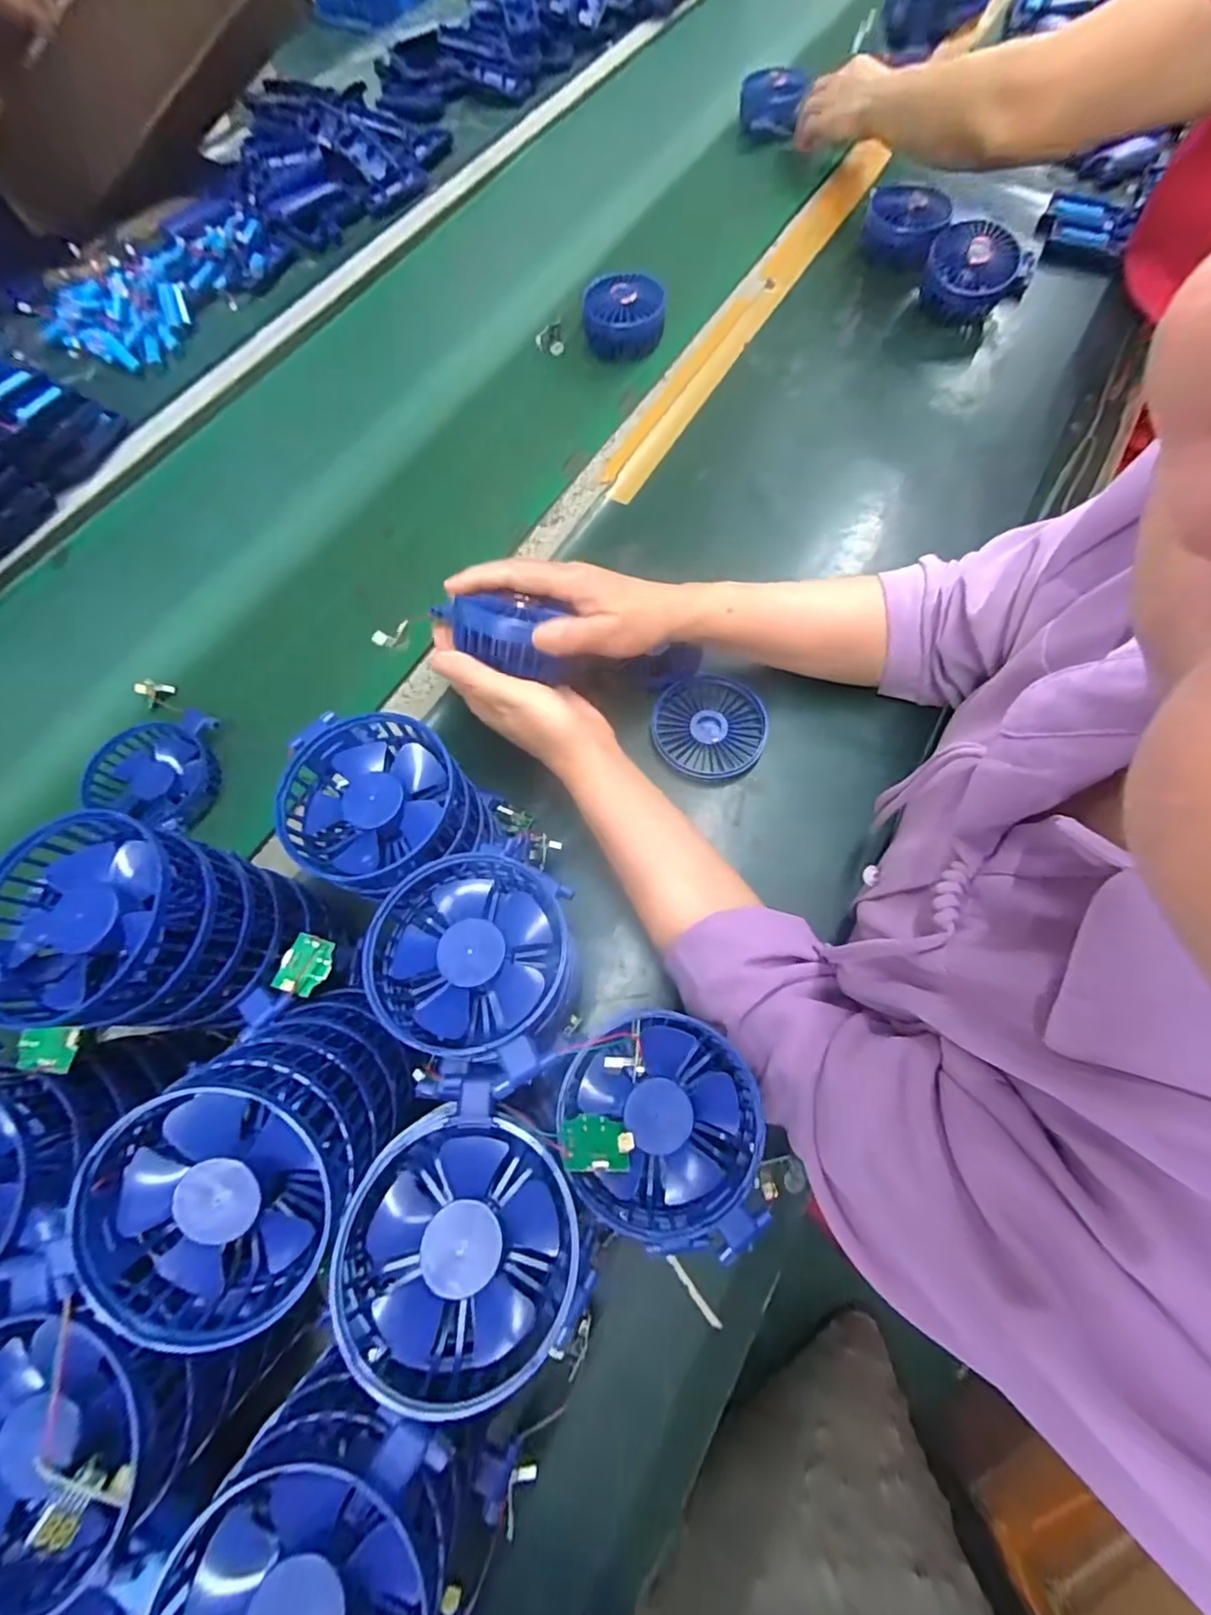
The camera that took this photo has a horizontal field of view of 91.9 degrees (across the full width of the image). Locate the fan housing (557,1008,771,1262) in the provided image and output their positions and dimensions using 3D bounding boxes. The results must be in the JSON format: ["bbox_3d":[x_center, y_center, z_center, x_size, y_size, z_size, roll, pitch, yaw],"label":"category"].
[{"bbox_3d":[0.027,0.146,0.275,0.092,0.053,0.090,-1,69,3],"label":"fan housing"}]

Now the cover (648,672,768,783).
[{"bbox_3d":[0.082,-0.062,0.467,0.088,0.017,0.087,11,70,8],"label":"cover"}]

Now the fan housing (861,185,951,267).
[{"bbox_3d":[0.320,-0.629,0.629,0.082,0.032,0.081,22,72,11],"label":"fan housing"}]

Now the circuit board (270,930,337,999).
[{"bbox_3d":[-0.160,0.084,0.313,0.024,0.005,0.030,23,54,-13],"label":"circuit board"}]

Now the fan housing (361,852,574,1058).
[{"bbox_3d":[-0.066,0.067,0.280,0.085,0.034,0.090,-3,69,2],"label":"fan housing"}]

